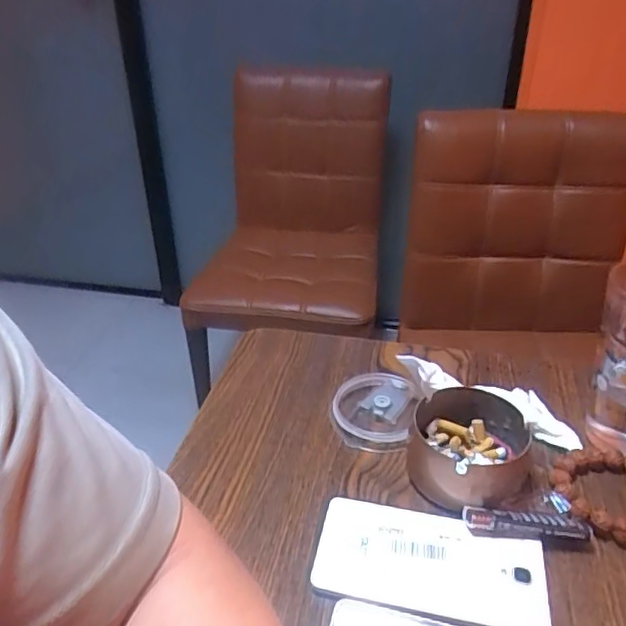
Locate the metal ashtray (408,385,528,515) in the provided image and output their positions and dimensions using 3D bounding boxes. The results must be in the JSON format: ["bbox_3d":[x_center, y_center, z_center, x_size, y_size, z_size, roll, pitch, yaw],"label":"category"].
[{"bbox_3d":[0.116,0.104,0.431,0.088,0.046,0.085,12,34,19],"label":"metal ashtray"}]

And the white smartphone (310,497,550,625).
[{"bbox_3d":[0.074,0.161,0.369,0.142,0.014,0.068,7,32,11],"label":"white smartphone"}]

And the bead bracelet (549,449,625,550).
[{"bbox_3d":[0.217,0.131,0.411,0.089,0.017,0.075,6,32,11],"label":"bead bracelet"}]

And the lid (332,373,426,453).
[{"bbox_3d":[0.053,0.081,0.493,0.071,0.020,0.078,0,32,0],"label":"lid"}]

